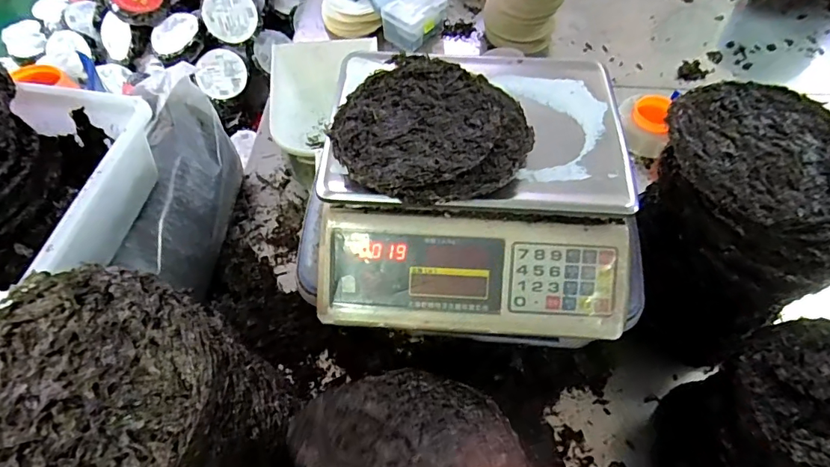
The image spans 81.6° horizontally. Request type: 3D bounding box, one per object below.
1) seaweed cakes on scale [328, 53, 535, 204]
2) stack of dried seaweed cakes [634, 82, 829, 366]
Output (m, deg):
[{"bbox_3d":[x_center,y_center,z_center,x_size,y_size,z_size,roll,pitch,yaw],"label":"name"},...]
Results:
[{"bbox_3d":[0.013,-0.118,0.501,0.194,0.026,0.204,0,58,0],"label":"seaweed cakes on scale"},{"bbox_3d":[0.382,-0.006,0.623,0.225,0.275,0.225,32,64,19],"label":"stack of dried seaweed cakes"}]

